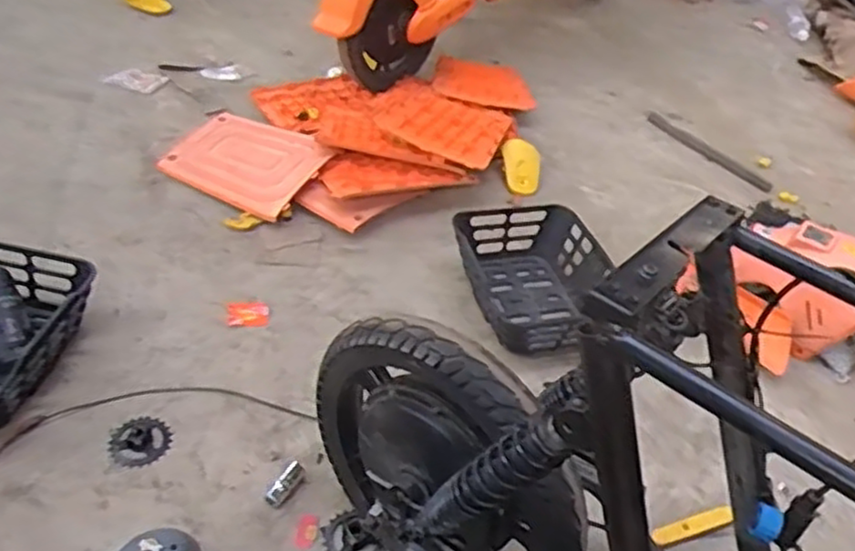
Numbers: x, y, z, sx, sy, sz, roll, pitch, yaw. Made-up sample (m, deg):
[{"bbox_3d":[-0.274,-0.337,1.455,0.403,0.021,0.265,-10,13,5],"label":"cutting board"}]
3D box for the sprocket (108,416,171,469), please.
[{"bbox_3d":[-0.431,0.249,1.082,0.084,0.010,0.086,5,42,-5],"label":"sprocket"}]

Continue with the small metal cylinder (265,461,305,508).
[{"bbox_3d":[-0.202,0.299,1.039,0.027,0.023,0.072,28,45,19],"label":"small metal cylinder"}]

